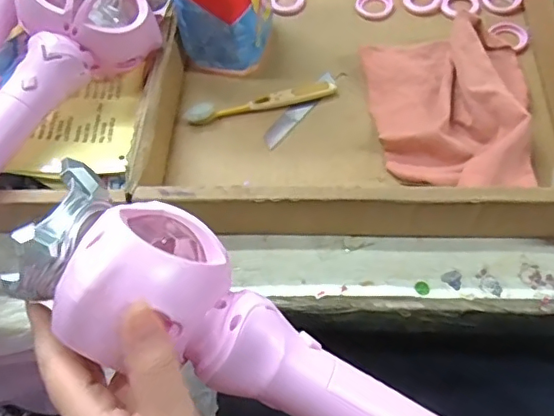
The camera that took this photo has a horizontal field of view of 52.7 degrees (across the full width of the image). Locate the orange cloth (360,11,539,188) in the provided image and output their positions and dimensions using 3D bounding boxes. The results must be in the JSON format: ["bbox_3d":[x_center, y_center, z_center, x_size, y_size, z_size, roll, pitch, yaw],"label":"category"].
[{"bbox_3d":[0.154,-0.086,0.474,0.138,0.039,0.169,-5,61,1],"label":"orange cloth"}]

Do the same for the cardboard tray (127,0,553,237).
[{"bbox_3d":[0.085,-0.152,0.506,0.366,0.056,0.375,2,62,5],"label":"cardboard tray"}]

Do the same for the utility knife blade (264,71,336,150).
[{"bbox_3d":[0.022,-0.090,0.507,0.019,0.007,0.101,31,67,20],"label":"utility knife blade"}]

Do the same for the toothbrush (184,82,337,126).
[{"bbox_3d":[-0.015,-0.096,0.507,0.136,0.012,0.017,-9,61,-1],"label":"toothbrush"}]

